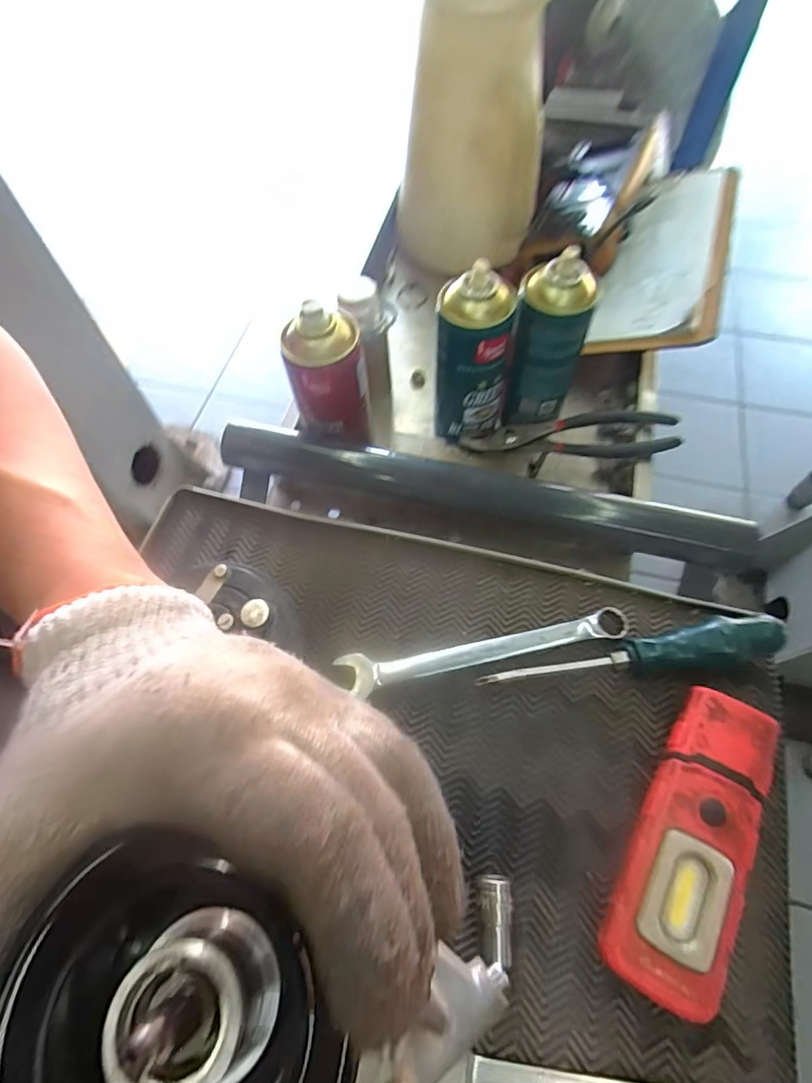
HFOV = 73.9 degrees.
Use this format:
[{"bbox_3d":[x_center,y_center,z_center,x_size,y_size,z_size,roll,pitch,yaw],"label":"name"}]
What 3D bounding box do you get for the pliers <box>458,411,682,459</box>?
[{"bbox_3d":[0.150,-0.097,0.505,0.195,0.025,0.051,-1,63,1],"label":"pliers"}]

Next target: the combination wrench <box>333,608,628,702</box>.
[{"bbox_3d":[0.053,0.075,0.365,0.193,0.018,0.027,-9,63,-3],"label":"combination wrench"}]

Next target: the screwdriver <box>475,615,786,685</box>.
[{"bbox_3d":[0.144,0.075,0.346,0.188,0.034,0.024,-7,63,-2],"label":"screwdriver"}]

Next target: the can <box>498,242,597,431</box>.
[{"bbox_3d":[0.123,-0.170,0.481,0.060,0.144,0.059,15,64,9],"label":"can"}]

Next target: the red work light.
[{"bbox_3d":[0.156,0.163,0.301,0.055,0.037,0.155,27,66,14],"label":"red work light"}]

